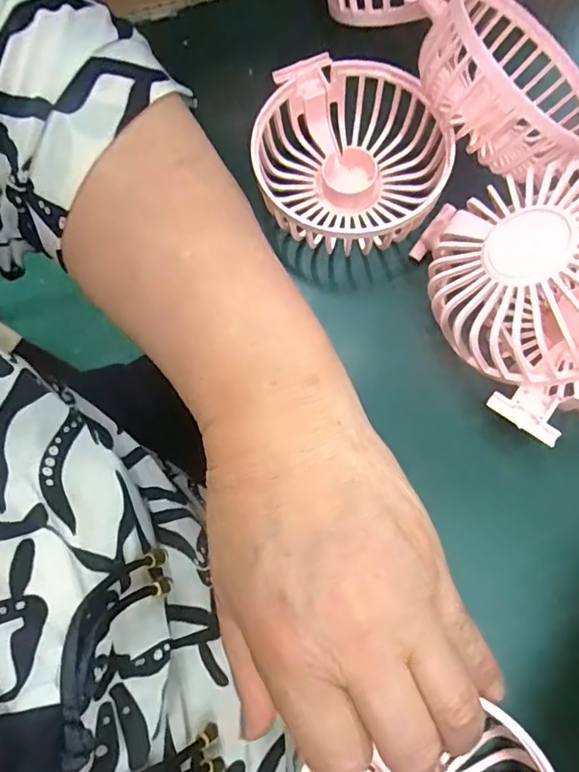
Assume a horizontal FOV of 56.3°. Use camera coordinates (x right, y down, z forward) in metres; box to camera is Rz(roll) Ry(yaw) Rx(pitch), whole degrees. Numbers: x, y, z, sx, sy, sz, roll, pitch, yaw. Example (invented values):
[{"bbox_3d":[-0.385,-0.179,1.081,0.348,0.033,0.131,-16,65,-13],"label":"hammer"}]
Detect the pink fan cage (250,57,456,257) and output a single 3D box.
[{"bbox_3d":[0.028,-0.108,0.260,0.088,0.037,0.083,0,75,1],"label":"pink fan cage"}]

